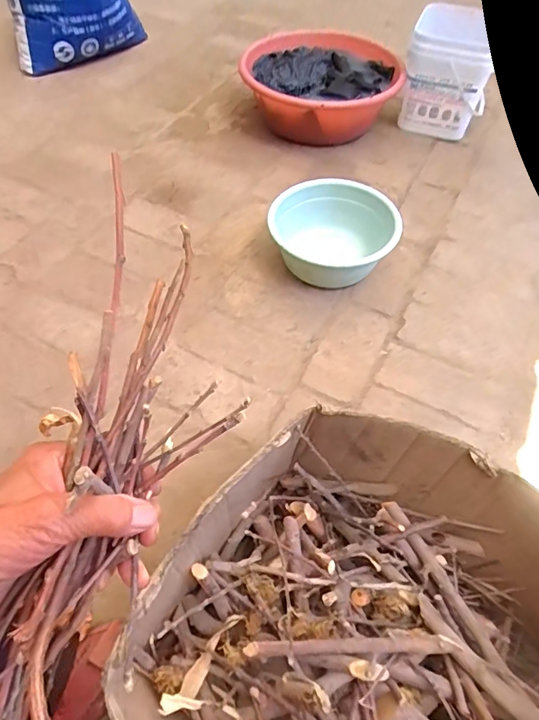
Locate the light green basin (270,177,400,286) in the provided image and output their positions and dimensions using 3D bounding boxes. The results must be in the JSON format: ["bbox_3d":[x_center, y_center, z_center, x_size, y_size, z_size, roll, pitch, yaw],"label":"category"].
[{"bbox_3d":[0.133,-0.267,0.979,0.270,0.136,0.225,6,57,3],"label":"light green basin"}]

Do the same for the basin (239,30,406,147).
[{"bbox_3d":[0.149,-0.799,1.350,0.459,0.161,0.407,2,57,1],"label":"basin"}]

